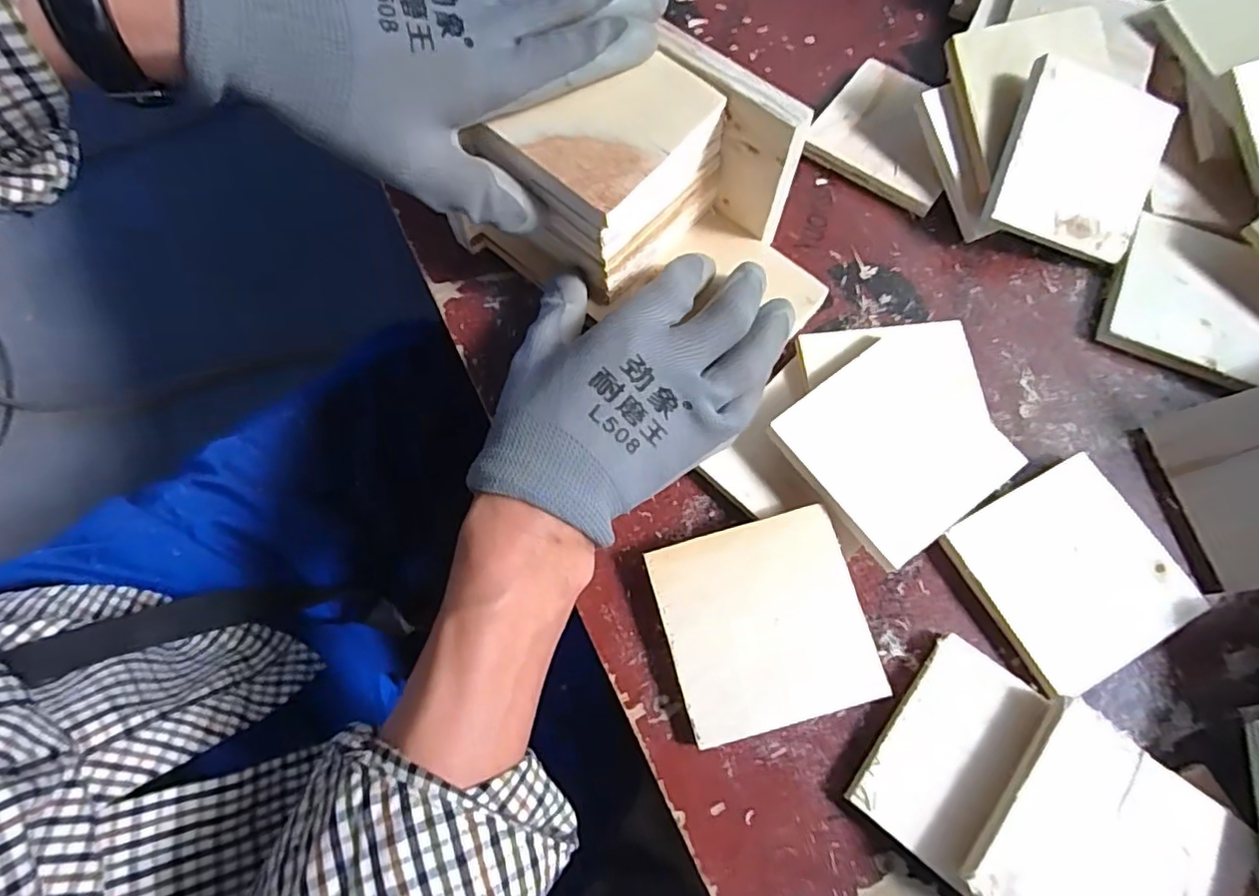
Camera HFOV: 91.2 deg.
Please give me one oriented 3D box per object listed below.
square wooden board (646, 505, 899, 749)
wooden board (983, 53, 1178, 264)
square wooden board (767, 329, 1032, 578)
[{"bbox_3d":[0.062,0.081,0.288,0.090,0.004,0.089,-16,77,1],"label":"square wooden board"},{"bbox_3d":[0.258,-0.163,0.353,0.089,0.009,0.092,14,96,-7],"label":"wooden board"},{"bbox_3d":[0.132,-0.003,0.305,0.093,0.007,0.090,-33,75,-13],"label":"square wooden board"}]

